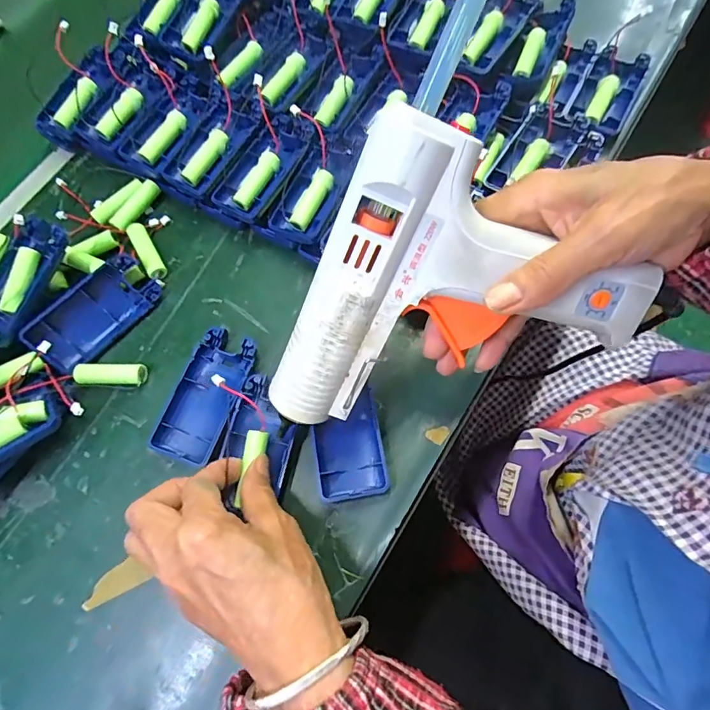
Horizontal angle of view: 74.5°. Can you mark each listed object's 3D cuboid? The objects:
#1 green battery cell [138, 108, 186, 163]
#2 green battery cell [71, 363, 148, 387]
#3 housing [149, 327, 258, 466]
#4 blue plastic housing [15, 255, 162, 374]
[{"bbox_3d":[-0.159,-0.182,0.389,0.013,0.015,0.057,28,75,13],"label":"green battery cell"},{"bbox_3d":[-0.177,0.014,0.339,0.051,0.011,0.016,2,71,5],"label":"green battery cell"},{"bbox_3d":[-0.105,0.029,0.331,0.043,0.015,0.092,20,73,11],"label":"housing"},{"bbox_3d":[-0.192,-0.031,0.349,0.049,0.025,0.094,46,79,-16],"label":"blue plastic housing"}]

